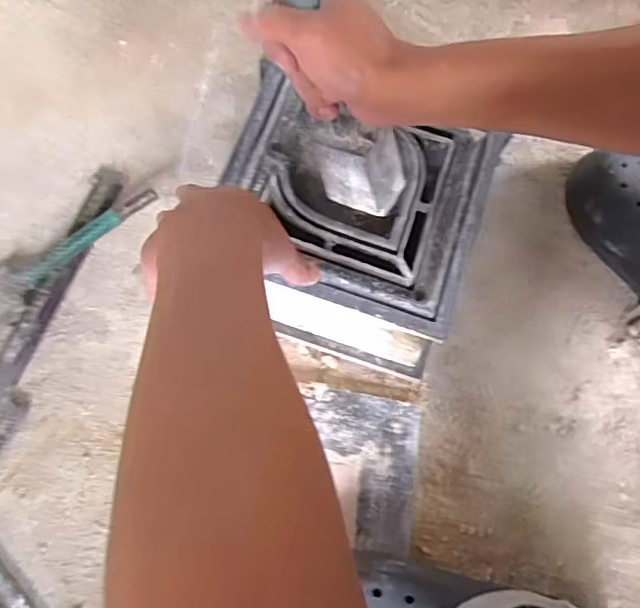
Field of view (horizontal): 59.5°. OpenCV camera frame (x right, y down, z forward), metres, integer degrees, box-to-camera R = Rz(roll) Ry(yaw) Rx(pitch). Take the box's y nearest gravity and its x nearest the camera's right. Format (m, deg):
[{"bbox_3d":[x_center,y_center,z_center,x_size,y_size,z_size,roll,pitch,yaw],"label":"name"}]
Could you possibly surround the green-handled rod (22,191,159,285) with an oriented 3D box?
[{"bbox_3d":[-0.238,-0.069,0.574,0.162,0.018,0.020,-32,77,8],"label":"green-handled rod"}]

